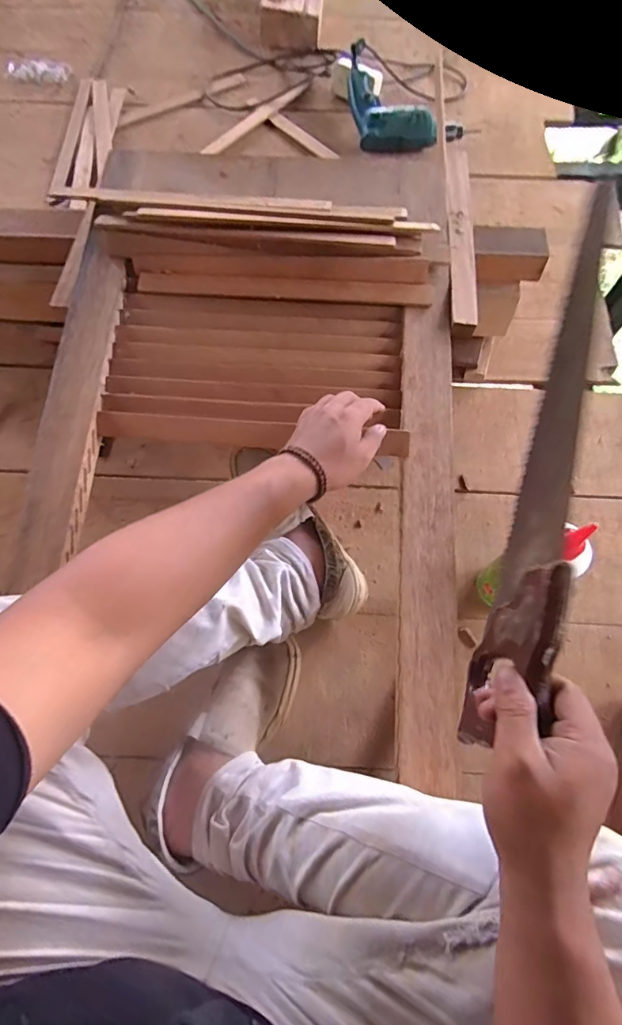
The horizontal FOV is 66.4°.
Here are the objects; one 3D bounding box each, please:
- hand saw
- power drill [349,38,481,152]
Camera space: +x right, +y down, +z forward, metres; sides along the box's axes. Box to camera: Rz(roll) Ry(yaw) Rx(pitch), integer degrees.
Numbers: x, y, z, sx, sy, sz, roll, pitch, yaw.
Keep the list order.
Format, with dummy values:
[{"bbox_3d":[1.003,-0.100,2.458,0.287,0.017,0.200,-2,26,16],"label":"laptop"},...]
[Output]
[{"bbox_3d":[0.177,-0.028,0.357,0.021,0.096,0.421,12,89,3],"label":"hand saw"},{"bbox_3d":[0.204,-0.878,1.013,0.253,0.077,0.257,4,69,1],"label":"power drill"}]

